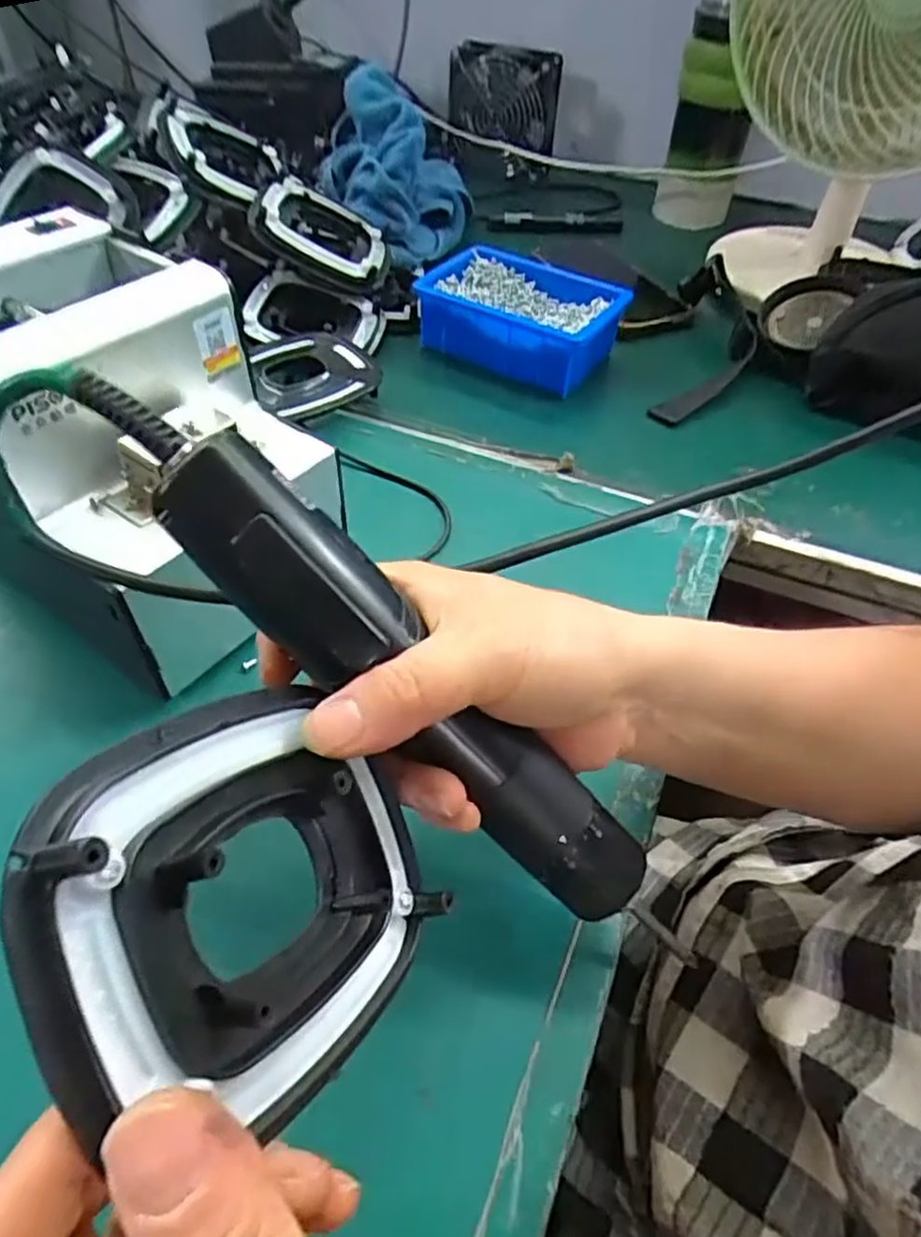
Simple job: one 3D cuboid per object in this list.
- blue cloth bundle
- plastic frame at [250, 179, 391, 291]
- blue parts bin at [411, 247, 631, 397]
[{"bbox_3d":[-0.058,-0.417,0.652,0.132,0.117,0.180,1,49,-3],"label":"blue cloth bundle"},{"bbox_3d":[-0.113,-0.308,0.568,0.107,0.030,0.079,21,55,-21],"label":"plastic frame"},{"bbox_3d":[0.047,-0.239,0.556,0.154,0.049,0.100,25,52,17],"label":"blue parts bin"}]

